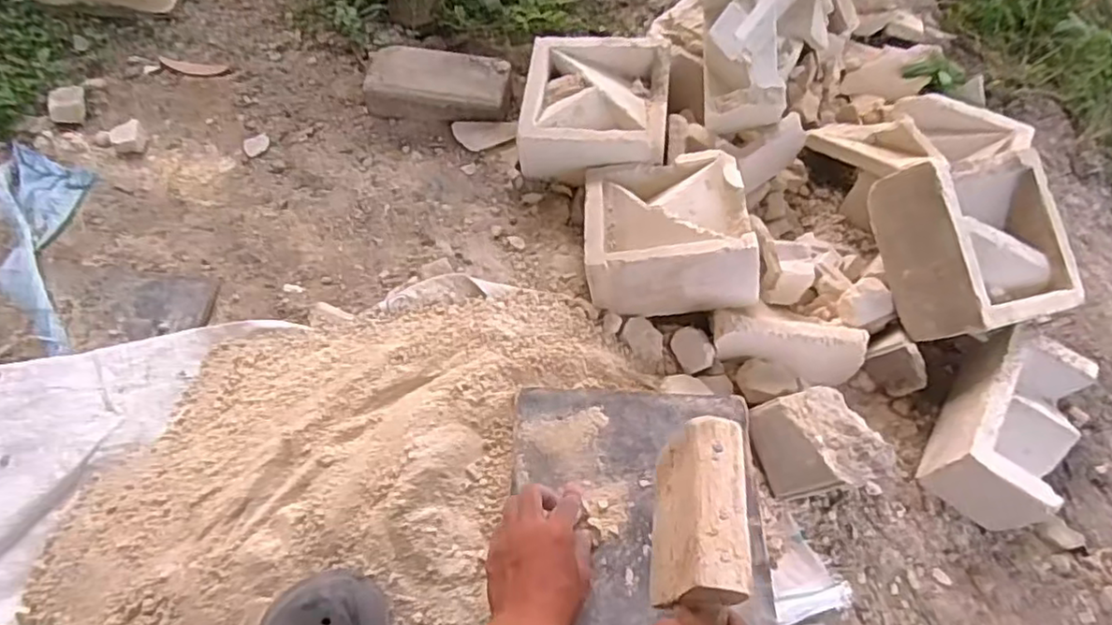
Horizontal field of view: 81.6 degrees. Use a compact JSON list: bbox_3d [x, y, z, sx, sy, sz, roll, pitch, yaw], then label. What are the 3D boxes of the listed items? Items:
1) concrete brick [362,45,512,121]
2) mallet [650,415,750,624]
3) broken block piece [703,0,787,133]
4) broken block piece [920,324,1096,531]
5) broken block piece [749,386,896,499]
[{"bbox_3d":[-0.177,-0.344,0.983,0.220,0.063,0.105,7,60,0],"label":"concrete brick"},{"bbox_3d":[0.113,0.215,0.520,0.061,0.096,0.251,9,62,2],"label":"mallet"},{"bbox_3d":[0.258,-0.358,0.883,0.107,0.109,0.212,-2,90,-5],"label":"broken block piece"},{"bbox_3d":[0.509,0.123,0.729,0.105,0.096,0.195,31,63,14],"label":"broken block piece"},{"bbox_3d":[0.280,0.143,0.703,0.101,0.086,0.118,-17,62,-13],"label":"broken block piece"}]

